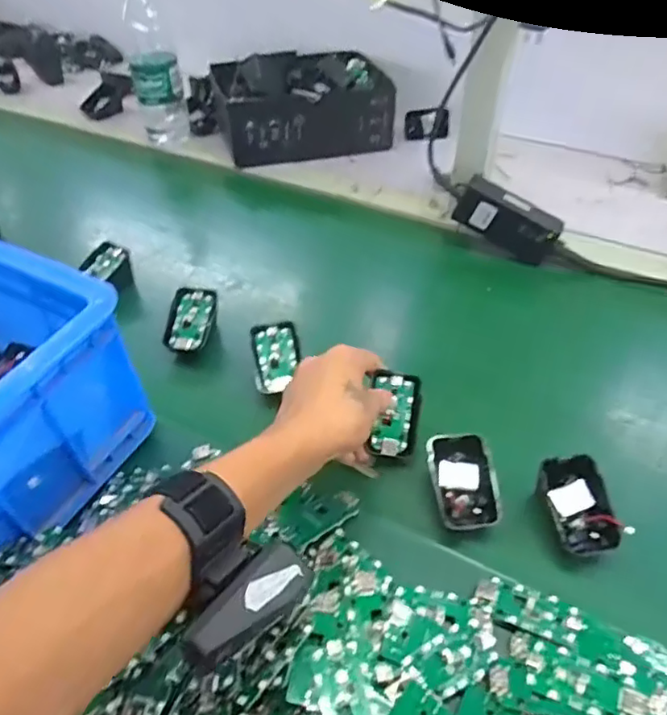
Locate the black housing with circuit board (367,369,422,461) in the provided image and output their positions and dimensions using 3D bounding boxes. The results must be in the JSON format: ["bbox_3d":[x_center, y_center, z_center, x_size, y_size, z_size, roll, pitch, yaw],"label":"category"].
[{"bbox_3d":[0.052,0.049,0.490,0.035,0.015,0.070,11,75,-8],"label":"black housing with circuit board"}]

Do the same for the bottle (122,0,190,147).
[{"bbox_3d":[-0.255,-0.422,0.838,0.069,0.212,0.058,-12,45,-10],"label":"bottle"}]

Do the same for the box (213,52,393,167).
[{"bbox_3d":[-0.046,-0.383,0.887,0.245,0.088,0.187,-10,45,-9],"label":"box"}]

